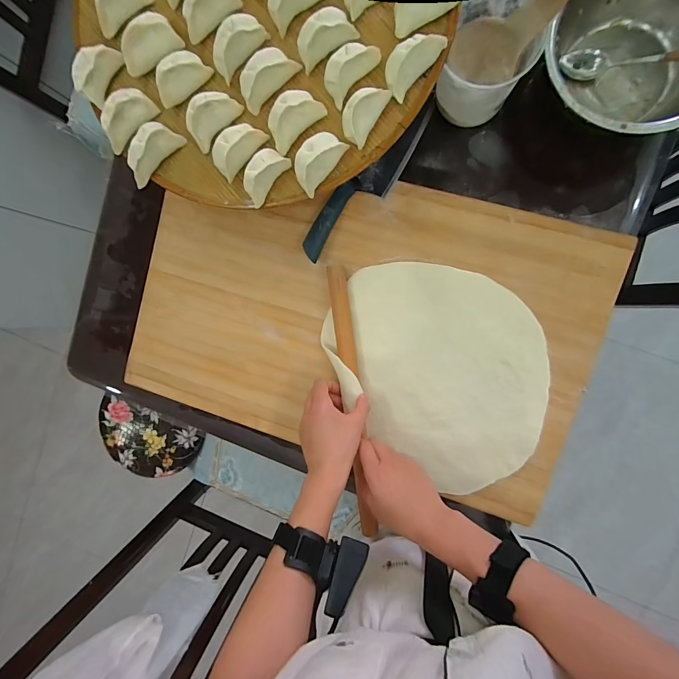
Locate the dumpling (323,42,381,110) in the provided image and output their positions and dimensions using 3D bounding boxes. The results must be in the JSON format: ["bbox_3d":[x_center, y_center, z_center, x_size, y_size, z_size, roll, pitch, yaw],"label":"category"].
[{"bbox_3d":[0.010,-0.289,0.365,0.031,0.026,0.064,42,99,4],"label":"dumpling"}]

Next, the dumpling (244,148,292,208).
[{"bbox_3d":[-0.088,-0.186,0.389,0.030,0.023,0.061,40,99,5],"label":"dumpling"}]

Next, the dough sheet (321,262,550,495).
[{"bbox_3d":[0.138,0.042,0.480,0.325,0.029,0.252,36,98,5],"label":"dough sheet"}]

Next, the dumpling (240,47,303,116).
[{"bbox_3d":[-0.084,-0.292,0.381,0.070,0.029,0.033,-41,87,9],"label":"dumpling"}]

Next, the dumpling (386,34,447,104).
[{"bbox_3d":[0.073,-0.290,0.357,0.036,0.019,0.070,40,99,5],"label":"dumpling"}]

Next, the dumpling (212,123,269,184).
[{"bbox_3d":[-0.116,-0.218,0.390,0.065,0.027,0.032,-44,86,9],"label":"dumpling"}]

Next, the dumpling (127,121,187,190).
[{"bbox_3d":[-0.228,-0.225,0.411,0.078,0.026,0.034,-41,87,9],"label":"dumpling"}]

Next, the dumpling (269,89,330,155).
[{"bbox_3d":[-0.052,-0.244,0.378,0.065,0.022,0.038,-41,87,9],"label":"dumpling"}]

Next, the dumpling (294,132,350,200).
[{"bbox_3d":[-0.027,-0.197,0.377,0.034,0.028,0.065,39,99,5],"label":"dumpling"}]

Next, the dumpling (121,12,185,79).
[{"bbox_3d":[-0.222,-0.340,0.399,0.068,0.032,0.034,-36,88,10],"label":"dumpling"}]

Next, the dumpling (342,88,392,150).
[{"bbox_3d":[0.024,-0.243,0.368,0.033,0.020,0.058,33,98,6],"label":"dumpling"}]

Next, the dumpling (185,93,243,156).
[{"bbox_3d":[-0.146,-0.254,0.393,0.065,0.030,0.032,-39,87,9],"label":"dumpling"}]

